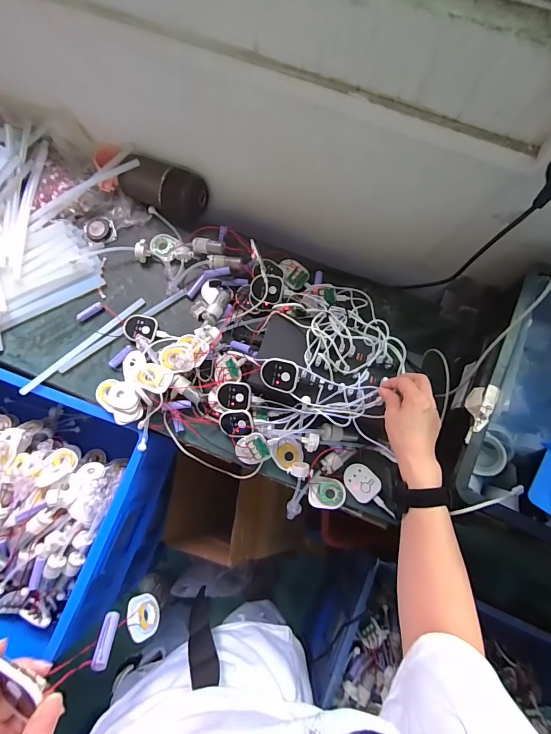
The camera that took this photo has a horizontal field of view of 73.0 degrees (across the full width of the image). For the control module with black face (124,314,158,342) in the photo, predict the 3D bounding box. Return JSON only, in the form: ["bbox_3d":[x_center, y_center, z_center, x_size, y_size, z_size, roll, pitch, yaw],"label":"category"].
[{"bbox_3d":[-0.241,-0.070,0.666,0.056,0.013,0.047,-1,74,-1],"label":"control module with black face"}]

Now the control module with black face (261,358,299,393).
[{"bbox_3d":[0.007,0.012,0.563,0.057,0.015,0.048,11,101,14],"label":"control module with black face"}]

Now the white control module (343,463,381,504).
[{"bbox_3d":[0.134,0.181,0.582,0.057,0.009,0.049,46,106,27],"label":"white control module"}]

